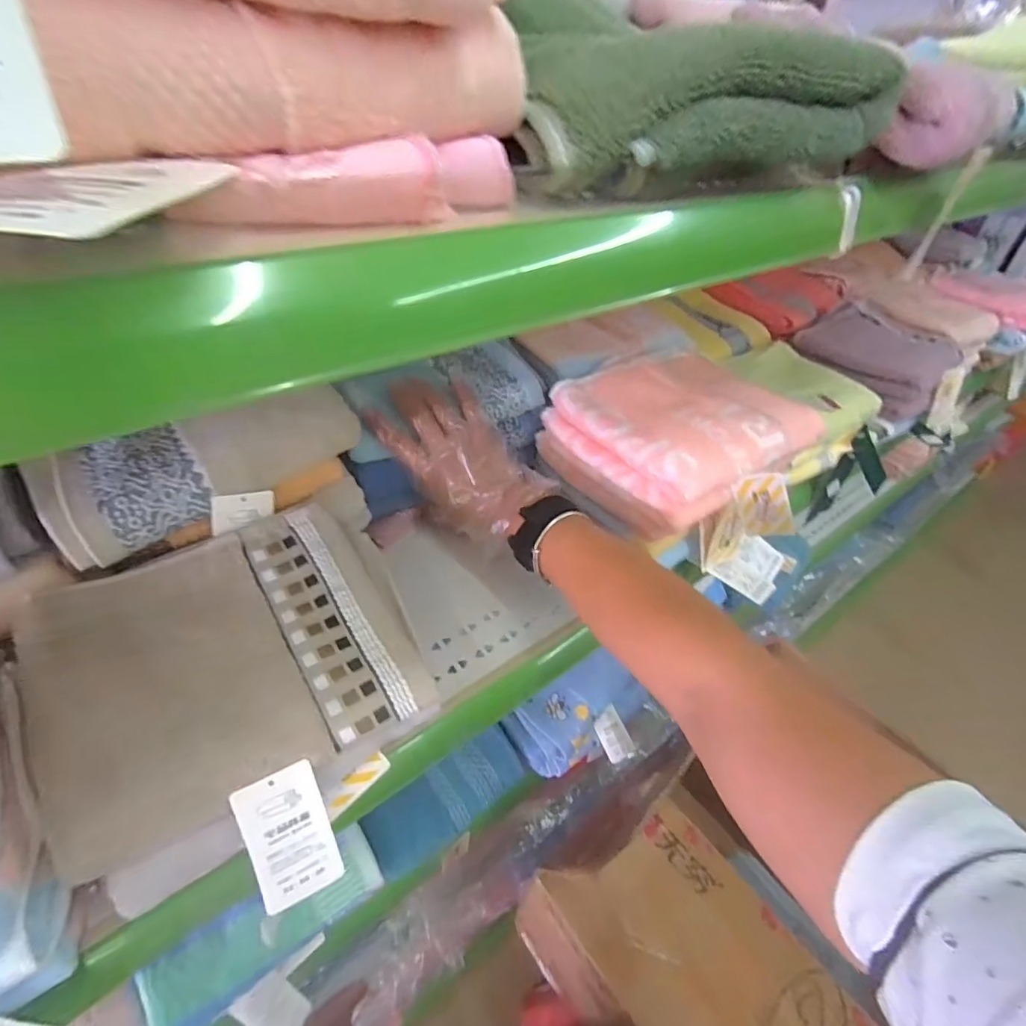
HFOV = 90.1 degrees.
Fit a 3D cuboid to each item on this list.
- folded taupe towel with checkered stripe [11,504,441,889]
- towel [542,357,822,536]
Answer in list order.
[{"bbox_3d":[-0.164,0.081,0.305,0.189,0.034,0.161,-23,52,-28],"label":"folded taupe towel with checkered stripe"},{"bbox_3d":[0.151,-0.070,0.480,0.181,0.085,0.163,-22,51,-27],"label":"towel"}]

